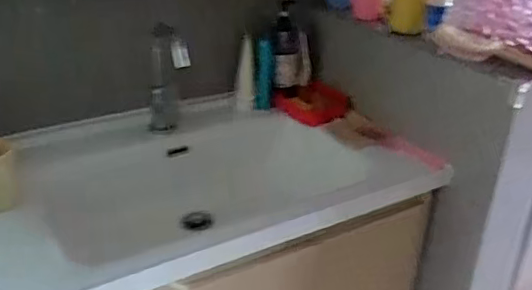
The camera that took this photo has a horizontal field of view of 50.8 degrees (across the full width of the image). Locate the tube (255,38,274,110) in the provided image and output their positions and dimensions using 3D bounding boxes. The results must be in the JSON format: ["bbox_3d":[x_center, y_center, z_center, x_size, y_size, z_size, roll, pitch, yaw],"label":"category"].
[{"bbox_3d":[-0.002,-0.154,1.285,0.039,0.178,0.035,4,21,0],"label":"tube"}]

